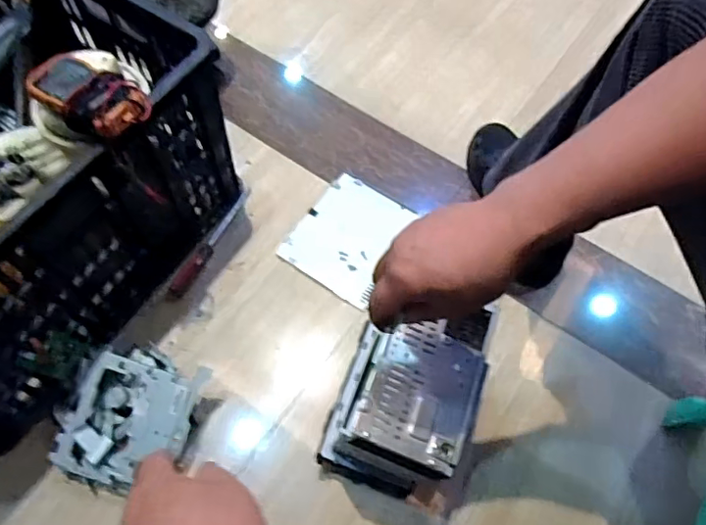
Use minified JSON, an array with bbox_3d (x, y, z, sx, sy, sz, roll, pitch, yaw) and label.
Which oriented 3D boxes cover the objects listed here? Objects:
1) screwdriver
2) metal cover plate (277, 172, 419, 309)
[{"bbox_3d":[-0.208,-0.031,0.803,0.025,0.020,0.191,22,66,8],"label":"screwdriver"},{"bbox_3d":[-0.006,-0.042,0.821,0.149,0.013,0.177,30,67,12],"label":"metal cover plate"}]

